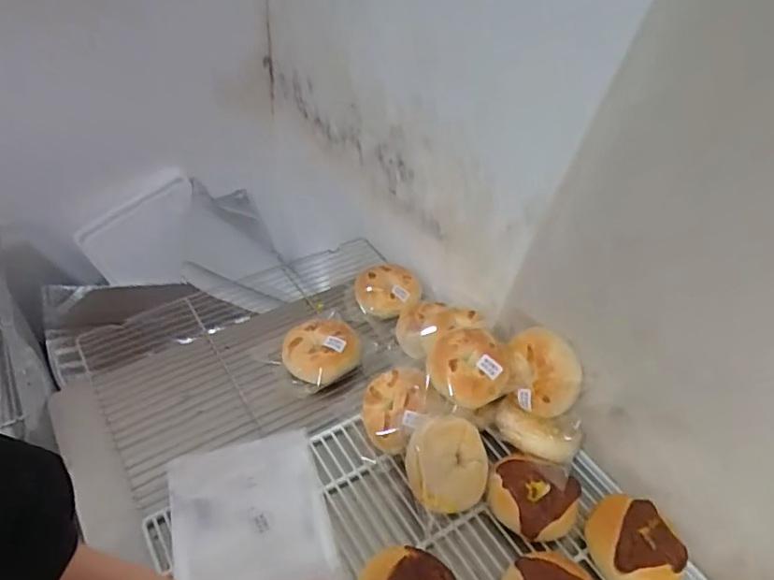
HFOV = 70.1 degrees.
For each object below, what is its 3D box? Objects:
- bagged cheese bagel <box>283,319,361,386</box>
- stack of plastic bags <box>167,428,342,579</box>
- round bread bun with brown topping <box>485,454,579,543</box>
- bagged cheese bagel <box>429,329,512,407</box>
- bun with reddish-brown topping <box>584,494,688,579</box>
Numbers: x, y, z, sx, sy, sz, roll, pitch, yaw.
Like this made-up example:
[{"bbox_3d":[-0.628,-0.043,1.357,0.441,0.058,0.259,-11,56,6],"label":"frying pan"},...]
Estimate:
[{"bbox_3d":[-0.100,0.092,0.845,0.115,0.056,0.115,0,44,-5],"label":"bagged cheese bagel"},{"bbox_3d":[-0.165,0.281,0.669,0.179,0.014,0.196,-12,58,-11],"label":"stack of plastic bags"},{"bbox_3d":[0.183,0.260,0.694,0.109,0.051,0.094,21,46,16],"label":"round bread bun with brown topping"},{"bbox_3d":[0.110,0.100,0.728,0.106,0.045,0.102,-43,65,-12],"label":"bagged cheese bagel"},{"bbox_3d":[0.298,0.306,0.669,0.103,0.056,0.111,0,44,-5],"label":"bun with reddish-brown topping"}]

